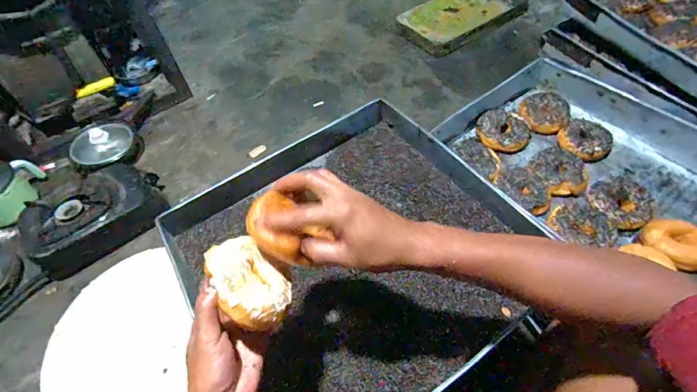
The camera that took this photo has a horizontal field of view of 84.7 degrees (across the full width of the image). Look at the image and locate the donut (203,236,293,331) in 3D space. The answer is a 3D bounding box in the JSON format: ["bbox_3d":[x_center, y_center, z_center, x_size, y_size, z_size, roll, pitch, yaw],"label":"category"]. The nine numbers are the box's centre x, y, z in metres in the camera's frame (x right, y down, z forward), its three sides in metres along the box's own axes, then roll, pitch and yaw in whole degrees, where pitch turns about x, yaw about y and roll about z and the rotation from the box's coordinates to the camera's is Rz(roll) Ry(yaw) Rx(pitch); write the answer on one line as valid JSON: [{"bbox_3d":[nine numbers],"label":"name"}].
[{"bbox_3d":[-0.102,0.086,0.374,0.093,0.037,0.073,40,28,-3],"label":"donut"}]

